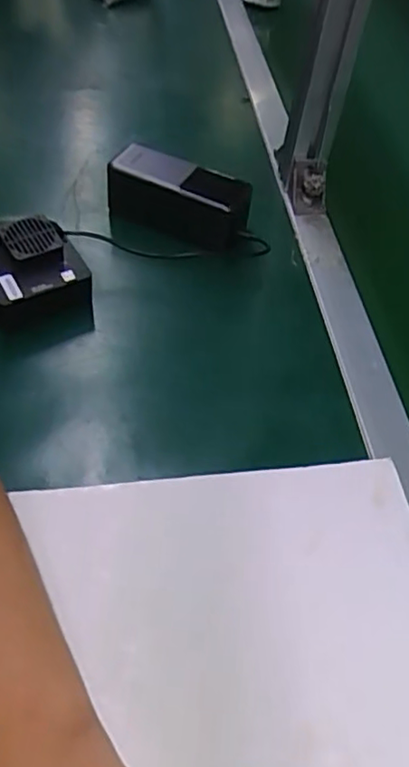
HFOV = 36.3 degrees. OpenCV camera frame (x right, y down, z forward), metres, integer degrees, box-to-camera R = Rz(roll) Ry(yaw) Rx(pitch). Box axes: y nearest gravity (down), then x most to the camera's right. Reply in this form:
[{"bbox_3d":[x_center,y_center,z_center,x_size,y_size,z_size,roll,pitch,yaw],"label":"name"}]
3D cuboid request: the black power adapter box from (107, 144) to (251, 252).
[{"bbox_3d":[-0.019,-0.179,0.604,0.137,0.062,0.060,25,54,14],"label":"black power adapter box"}]

